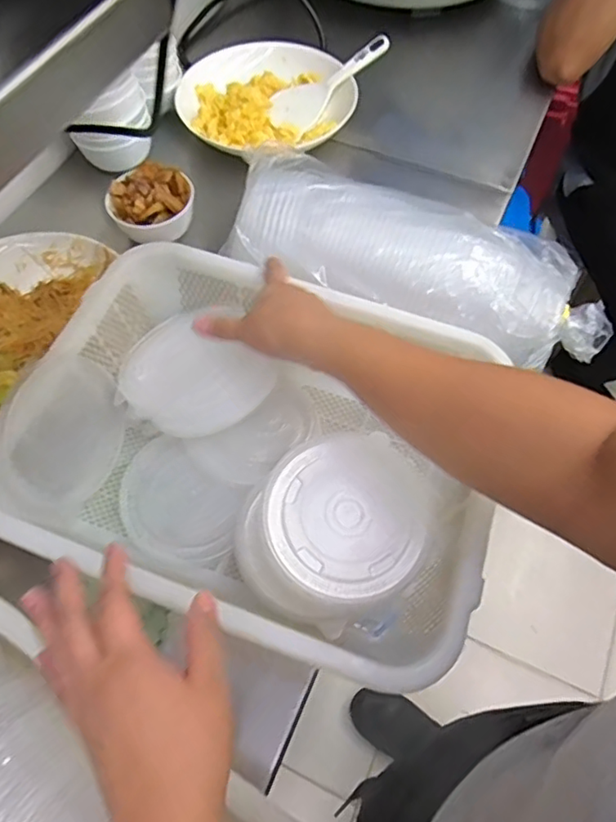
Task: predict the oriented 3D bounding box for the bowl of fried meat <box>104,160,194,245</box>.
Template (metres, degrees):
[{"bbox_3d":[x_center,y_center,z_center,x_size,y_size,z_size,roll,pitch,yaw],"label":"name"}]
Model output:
[{"bbox_3d":[-0.194,-0.256,0.709,0.102,0.055,0.086,-14,62,-7],"label":"bowl of fried meat"}]

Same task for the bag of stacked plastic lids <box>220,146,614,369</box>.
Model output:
[{"bbox_3d":[0.112,-0.141,0.578,0.382,0.104,0.145,25,64,14],"label":"bag of stacked plastic lids"}]

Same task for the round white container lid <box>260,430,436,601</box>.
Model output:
[{"bbox_3d":[0.035,0.080,0.459,0.136,0.022,0.128,0,61,0],"label":"round white container lid"}]

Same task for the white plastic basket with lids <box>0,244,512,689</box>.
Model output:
[{"bbox_3d":[-0.042,0.034,0.516,0.385,0.123,0.309,15,62,9],"label":"white plastic basket with lids"}]

